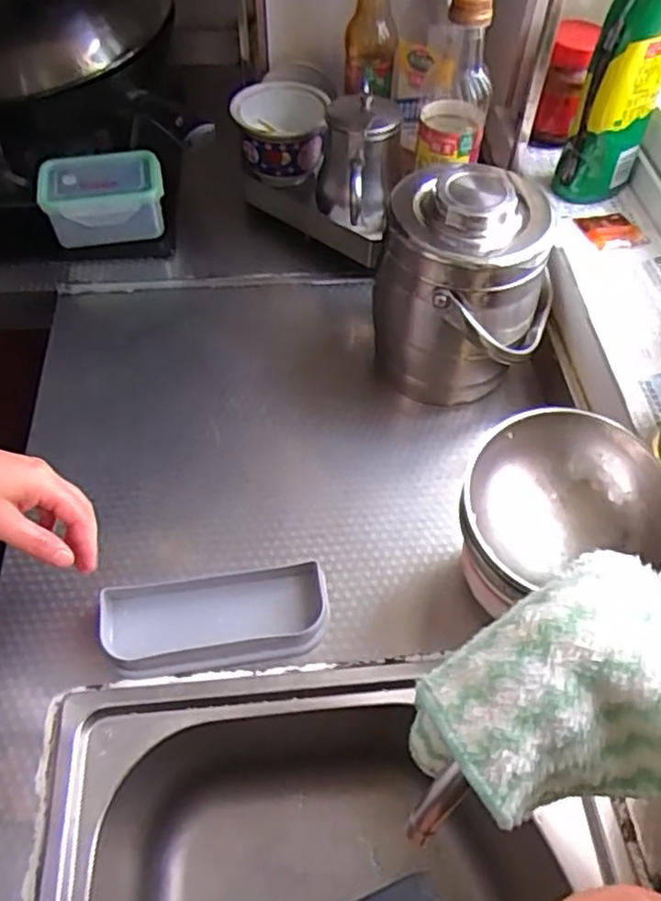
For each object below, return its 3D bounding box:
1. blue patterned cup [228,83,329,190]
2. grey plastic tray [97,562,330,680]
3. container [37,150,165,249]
[{"bbox_3d":[-0.065,-0.415,0.888,0.120,0.076,0.128,3,55,1],"label":"blue patterned cup"},{"bbox_3d":[-0.095,0.141,0.571,0.183,0.027,0.077,-6,55,-6],"label":"grey plastic tray"},{"bbox_3d":[-0.281,-0.317,0.853,0.146,0.065,0.102,-12,62,-6],"label":"container"}]

